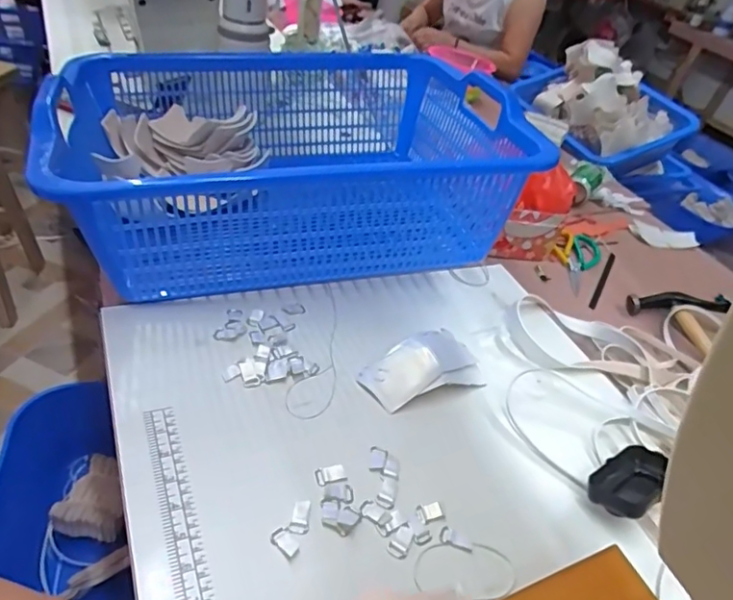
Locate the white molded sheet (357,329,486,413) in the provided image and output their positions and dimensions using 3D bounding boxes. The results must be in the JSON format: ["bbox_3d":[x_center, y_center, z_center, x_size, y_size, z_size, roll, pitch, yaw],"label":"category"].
[{"bbox_3d":[0.062,0.070,0.589,0.126,0.032,0.066,-16,48,-33],"label":"white molded sheet"}]

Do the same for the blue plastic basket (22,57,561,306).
[{"bbox_3d":[-0.100,-0.197,0.726,0.515,0.157,0.427,-3,42,-21],"label":"blue plastic basket"}]

